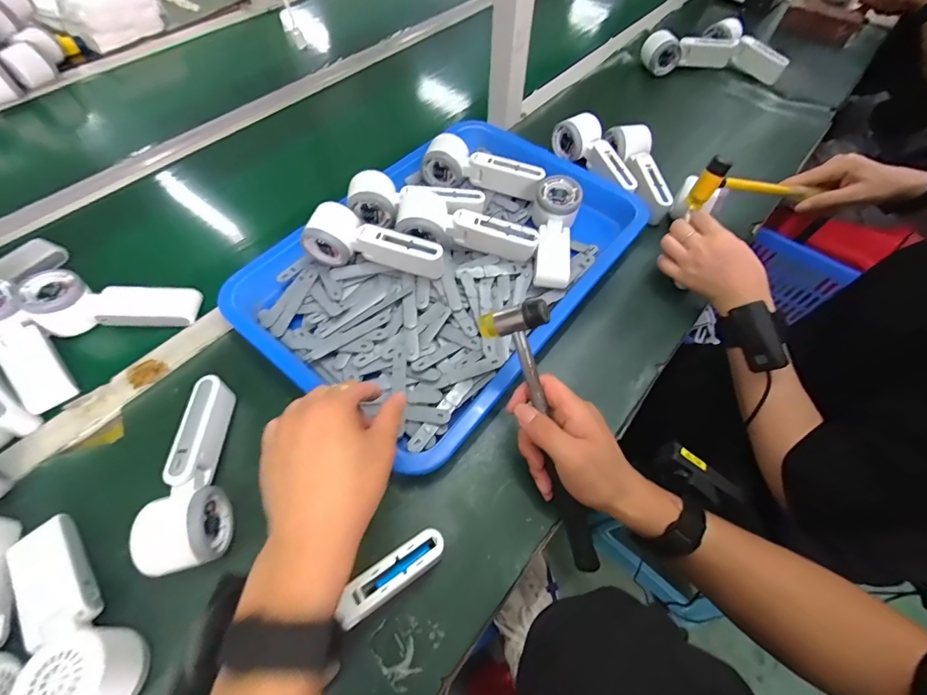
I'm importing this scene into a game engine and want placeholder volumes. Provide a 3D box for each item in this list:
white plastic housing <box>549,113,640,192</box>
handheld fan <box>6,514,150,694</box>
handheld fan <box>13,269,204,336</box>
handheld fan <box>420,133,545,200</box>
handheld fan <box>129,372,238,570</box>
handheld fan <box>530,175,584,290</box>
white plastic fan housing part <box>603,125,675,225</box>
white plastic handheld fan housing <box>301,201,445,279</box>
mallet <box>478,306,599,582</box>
[{"bbox_3d":[0.197,-0.277,0.594,0.050,0.046,0.160,-25,62,-15],"label":"white plastic housing"},{"bbox_3d":[-0.306,0.203,0.311,0.162,0.045,0.056,40,66,21],"label":"handheld fan"},{"bbox_3d":[-0.401,-0.048,0.473,0.182,0.041,0.070,2,58,-14],"label":"handheld fan"},{"bbox_3d":[0.027,-0.237,0.565,0.161,0.052,0.052,21,61,12],"label":"handheld fan"},{"bbox_3d":[-0.245,0.108,0.368,0.053,0.050,0.162,-12,60,-8],"label":"handheld fan"},{"bbox_3d":[0.112,-0.143,0.510,0.057,0.042,0.168,8,59,4],"label":"handheld fan"},{"bbox_3d":[0.242,-0.246,0.572,0.053,0.051,0.155,-2,59,-2],"label":"white plastic fan housing part"},{"bbox_3d":[-0.098,-0.117,0.478,0.165,0.053,0.048,14,60,8],"label":"white plastic handheld fan housing"},{"bbox_3d":[0.082,0.081,0.368,0.028,0.059,0.248,-27,100,-55],"label":"mallet"}]

